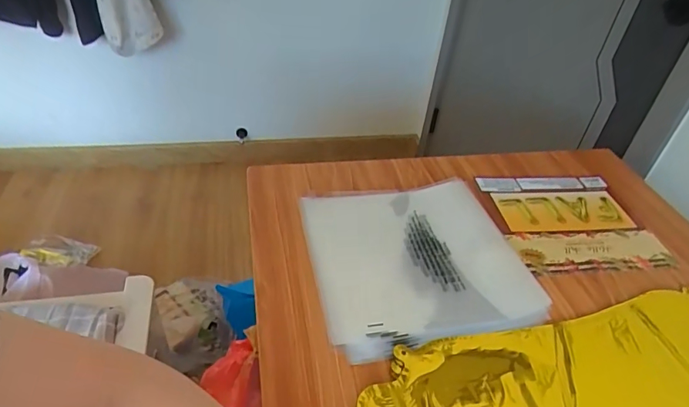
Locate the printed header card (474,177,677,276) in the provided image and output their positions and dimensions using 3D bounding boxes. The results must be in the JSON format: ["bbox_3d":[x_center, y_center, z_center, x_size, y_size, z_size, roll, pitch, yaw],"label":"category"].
[{"bbox_3d":[0.276,0.020,0.575,0.182,0.009,0.162,-2,42,-8],"label":"printed header card"}]

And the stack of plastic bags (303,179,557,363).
[{"bbox_3d":[0.071,0.051,0.496,0.205,0.031,0.211,-8,42,-14],"label":"stack of plastic bags"}]

